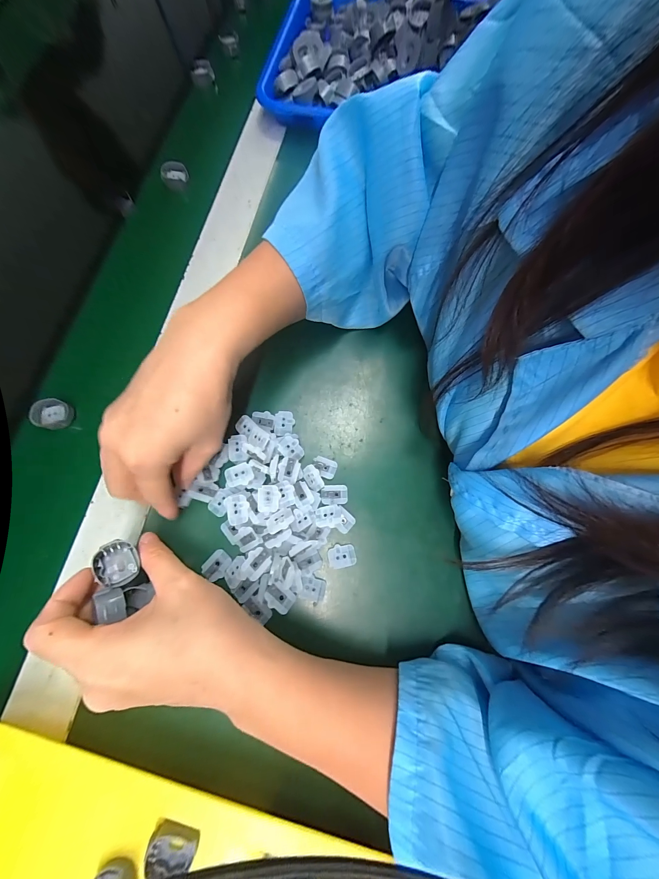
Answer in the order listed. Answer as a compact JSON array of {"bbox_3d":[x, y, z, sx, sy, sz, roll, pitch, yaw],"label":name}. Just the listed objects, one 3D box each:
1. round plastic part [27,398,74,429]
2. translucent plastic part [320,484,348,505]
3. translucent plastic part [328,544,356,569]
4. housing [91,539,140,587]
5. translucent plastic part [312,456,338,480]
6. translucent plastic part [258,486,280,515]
[{"bbox_3d":[-0.249,-0.023,0.265,0.029,0.012,0.026,19,77,4],"label":"round plastic part"},{"bbox_3d":[0.004,0.045,0.241,0.021,0.004,0.015,-2,77,-1],"label":"translucent plastic part"},{"bbox_3d":[0.010,0.091,0.233,0.021,0.006,0.016,-8,77,-2],"label":"translucent plastic part"},{"bbox_3d":[-0.140,0.081,0.194,0.027,0.015,0.022,34,77,8],"label":"housing"},{"bbox_3d":[-0.005,0.024,0.250,0.021,0.005,0.015,23,78,5],"label":"translucent plastic part"},{"bbox_3d":[-0.047,0.045,0.225,0.016,0.006,0.022,-2,77,-1],"label":"translucent plastic part"}]

